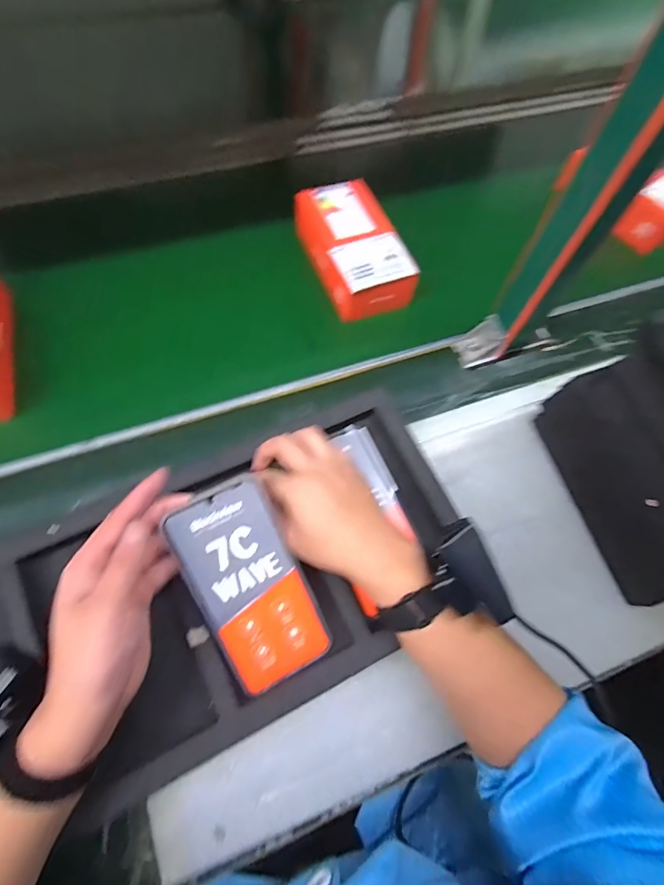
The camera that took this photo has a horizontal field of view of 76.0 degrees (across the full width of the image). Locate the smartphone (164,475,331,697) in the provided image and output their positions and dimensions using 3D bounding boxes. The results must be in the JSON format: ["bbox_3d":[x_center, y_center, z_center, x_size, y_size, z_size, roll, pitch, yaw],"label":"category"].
[{"bbox_3d":[-0.061,0.112,0.329,0.074,0.004,0.159,-24,101,-15],"label":"smartphone"}]

